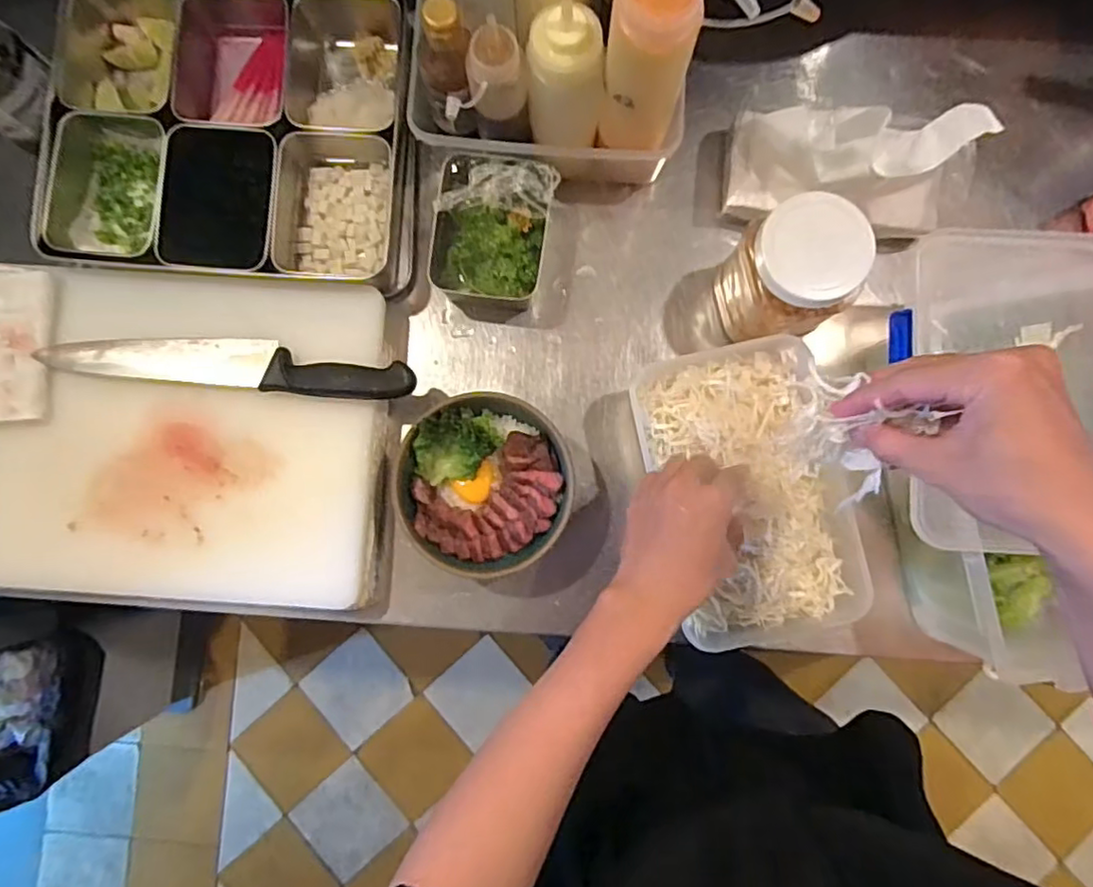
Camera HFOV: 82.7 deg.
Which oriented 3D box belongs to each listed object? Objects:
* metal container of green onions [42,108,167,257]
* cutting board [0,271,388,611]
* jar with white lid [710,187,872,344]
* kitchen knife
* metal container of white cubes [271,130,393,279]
[{"bbox_3d":[-0.416,-0.248,0.610,0.113,0.052,0.147,10,85,2],"label":"metal container of green onions"},{"bbox_3d":[-0.355,-0.010,0.580,0.397,0.038,0.299,3,85,1],"label":"cutting board"},{"bbox_3d":[0.210,-0.147,0.541,0.088,0.120,0.089,0,85,1],"label":"jar with white lid"},{"bbox_3d":[-0.293,-0.075,0.563,0.347,0.017,0.047,6,85,2],"label":"kitchen knife"},{"bbox_3d":[-0.200,-0.225,0.598,0.105,0.052,0.142,2,85,1],"label":"metal container of white cubes"}]

